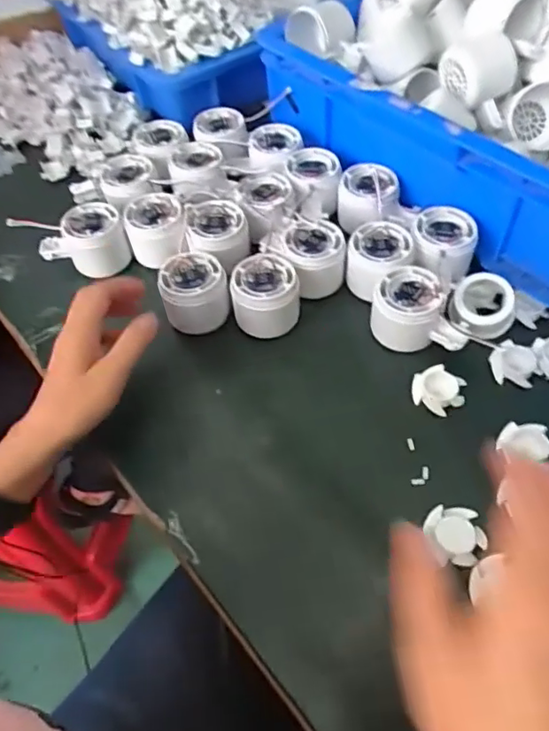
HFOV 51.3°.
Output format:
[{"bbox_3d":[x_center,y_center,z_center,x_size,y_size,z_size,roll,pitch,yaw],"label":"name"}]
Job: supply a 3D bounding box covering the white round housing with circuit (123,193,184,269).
[{"bbox_3d":[-0.114,-0.131,0.559,0.054,0.050,0.053,-3,55,4],"label":"white round housing with circuit"}]

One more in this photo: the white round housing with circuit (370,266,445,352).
[{"bbox_3d":[0.111,-0.047,0.489,0.054,0.051,0.050,-3,55,4],"label":"white round housing with circuit"}]

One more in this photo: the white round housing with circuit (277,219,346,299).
[{"bbox_3d":[0.036,-0.097,0.527,0.059,0.048,0.057,-2,55,4],"label":"white round housing with circuit"}]

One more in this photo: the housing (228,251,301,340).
[{"bbox_3d":[-0.007,-0.060,0.503,0.058,0.047,0.064,-8,55,0],"label":"housing"}]

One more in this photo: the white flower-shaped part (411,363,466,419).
[{"bbox_3d":[0.133,0.021,0.466,0.034,0.014,0.040,-41,61,-21],"label":"white flower-shaped part"}]

